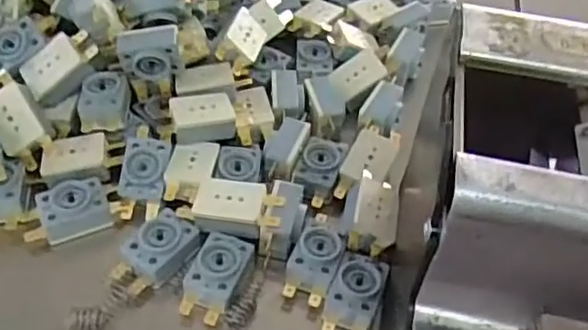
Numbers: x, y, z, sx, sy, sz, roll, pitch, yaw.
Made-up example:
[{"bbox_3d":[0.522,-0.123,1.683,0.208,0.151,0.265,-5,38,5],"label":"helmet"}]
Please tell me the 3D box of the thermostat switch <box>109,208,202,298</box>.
[{"bbox_3d":[-0.076,0.049,0.345,0.028,0.021,0.046,36,56,24],"label":"thermostat switch"}]

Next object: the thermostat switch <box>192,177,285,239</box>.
[{"bbox_3d":[-0.031,0.024,0.351,0.047,0.015,0.028,5,50,0],"label":"thermostat switch"}]

